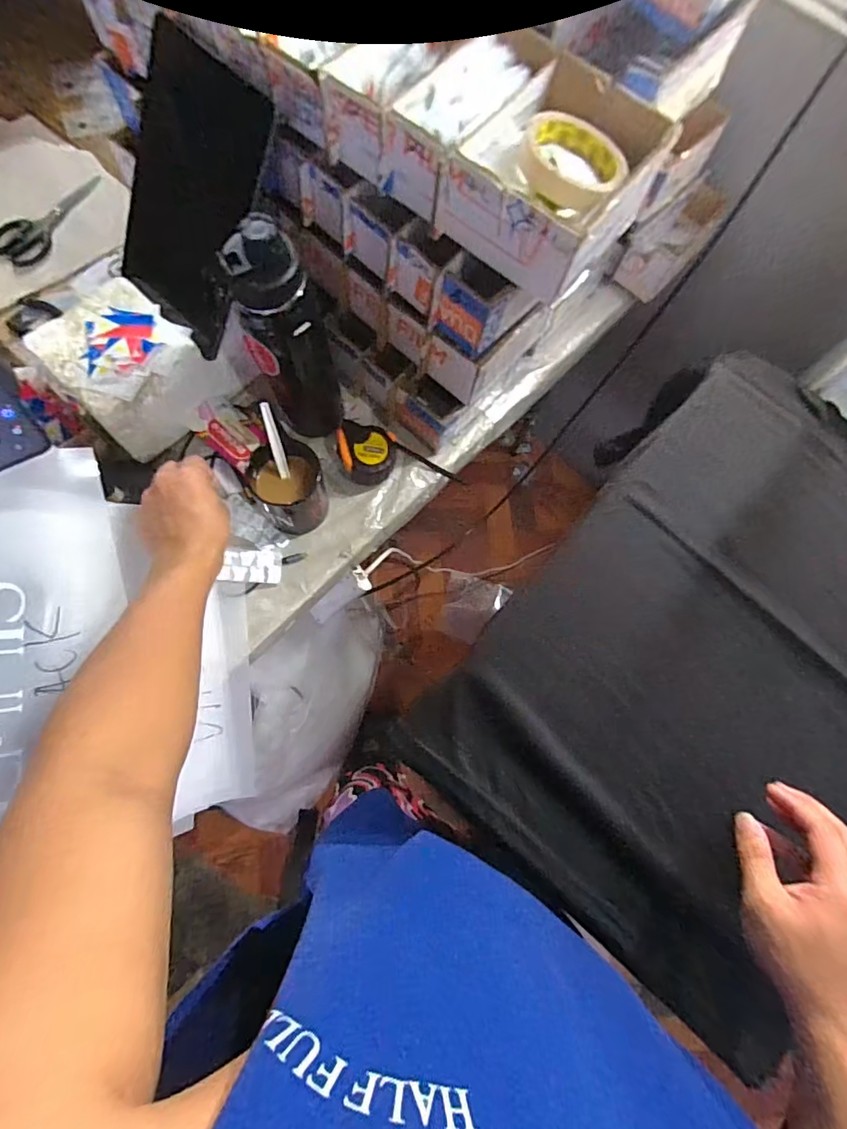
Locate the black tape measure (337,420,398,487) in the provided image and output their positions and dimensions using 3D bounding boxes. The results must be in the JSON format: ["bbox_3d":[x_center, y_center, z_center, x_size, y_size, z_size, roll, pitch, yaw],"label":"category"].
[{"bbox_3d":[-0.071,-0.134,0.639,0.069,0.052,0.069,1,74,-4],"label":"black tape measure"}]

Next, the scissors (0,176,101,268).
[{"bbox_3d":[-0.536,-0.497,0.727,0.068,0.016,0.172,27,74,4],"label":"scissors"}]

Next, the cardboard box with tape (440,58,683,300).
[{"bbox_3d":[0.115,-0.334,0.441,0.135,0.070,0.171,38,75,7],"label":"cardboard box with tape"}]

